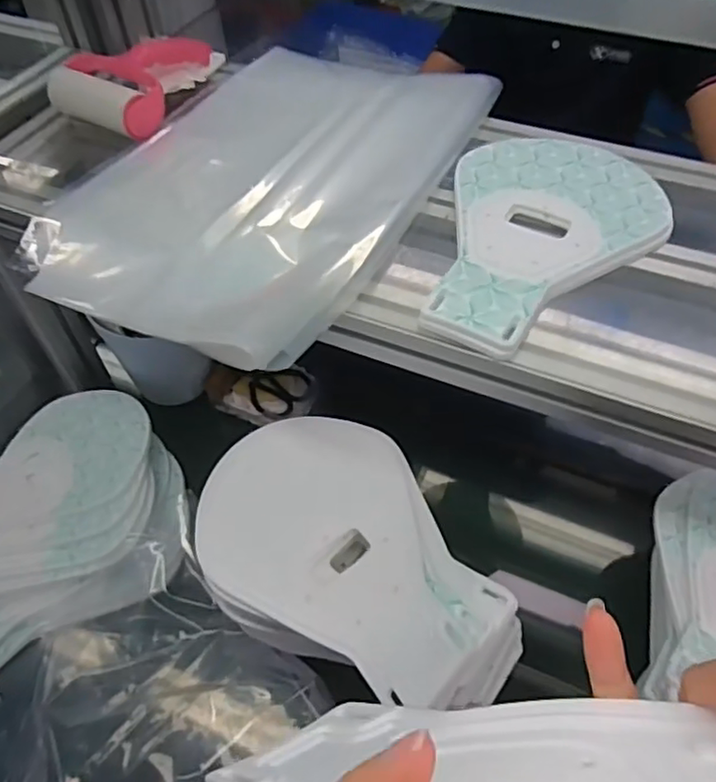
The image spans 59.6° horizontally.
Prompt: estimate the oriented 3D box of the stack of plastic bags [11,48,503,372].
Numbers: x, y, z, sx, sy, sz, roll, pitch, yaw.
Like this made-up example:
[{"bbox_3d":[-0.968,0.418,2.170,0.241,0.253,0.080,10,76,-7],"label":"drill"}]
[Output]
[{"bbox_3d":[-0.078,-0.192,0.551,0.274,0.032,0.376,22,56,17],"label":"stack of plastic bags"}]

